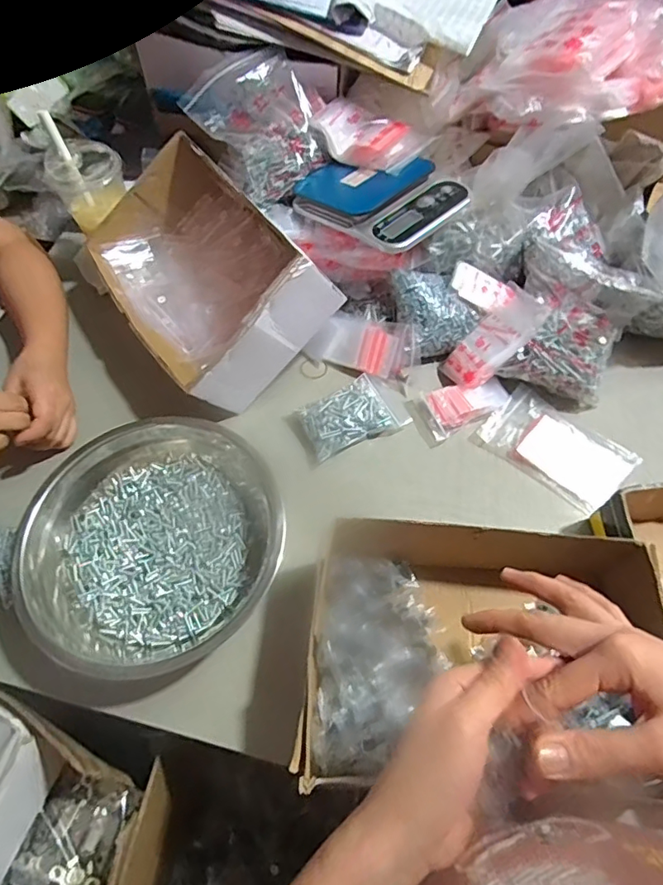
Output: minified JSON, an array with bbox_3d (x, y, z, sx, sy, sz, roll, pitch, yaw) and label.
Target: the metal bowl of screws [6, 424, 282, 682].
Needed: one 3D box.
[{"bbox_3d":[-0.176,0.097,0.527,0.228,0.075,0.221,-1,60,2],"label":"metal bowl of screws"}]

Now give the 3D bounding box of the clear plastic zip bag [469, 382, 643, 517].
[{"bbox_3d":[0.252,0.005,0.588,0.152,0.013,0.093,38,69,22],"label":"clear plastic zip bag"}]

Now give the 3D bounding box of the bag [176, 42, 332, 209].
[{"bbox_3d":[-0.088,-0.405,0.683,0.144,0.122,0.141,-39,66,-18],"label":"bag"}]

